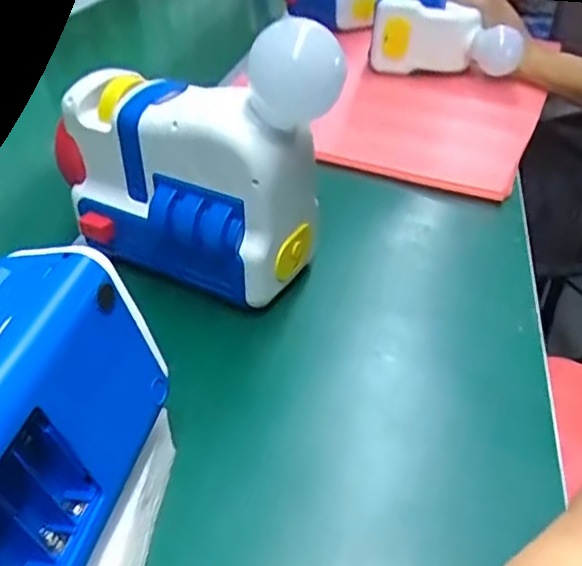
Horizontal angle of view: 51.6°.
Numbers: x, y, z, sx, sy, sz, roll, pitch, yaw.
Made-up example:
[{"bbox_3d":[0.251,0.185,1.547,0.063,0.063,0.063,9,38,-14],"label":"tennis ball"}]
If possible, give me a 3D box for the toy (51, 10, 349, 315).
[{"bbox_3d":[-0.070,-0.094,0.437,0.200,0.167,0.099,20,42,25],"label":"toy"}]

